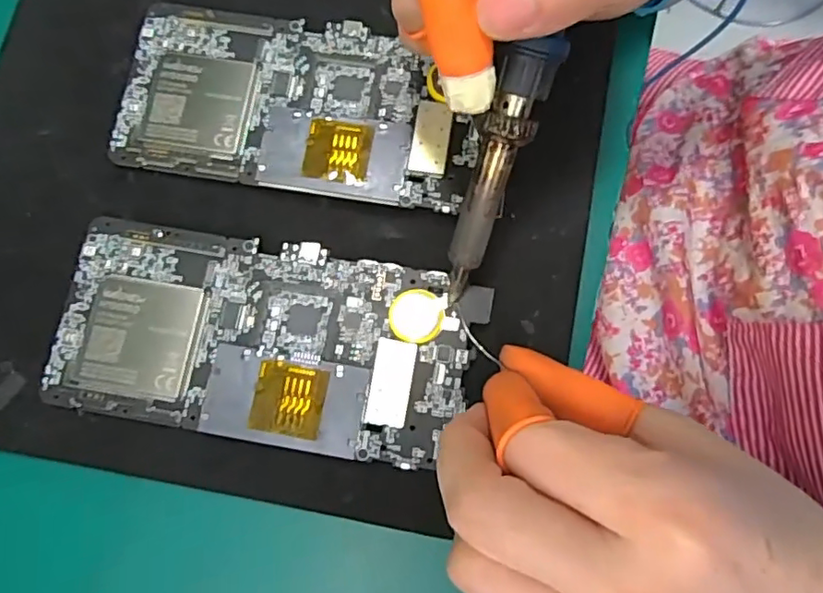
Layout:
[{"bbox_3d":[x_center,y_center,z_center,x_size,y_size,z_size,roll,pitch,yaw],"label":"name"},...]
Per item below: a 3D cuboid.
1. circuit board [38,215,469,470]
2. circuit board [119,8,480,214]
[{"bbox_3d":[-0.056,0.015,0.218,0.147,0.010,0.072,9,79,1],"label":"circuit board"},{"bbox_3d":[-0.045,-0.077,0.237,0.140,0.011,0.071,9,79,1],"label":"circuit board"}]

